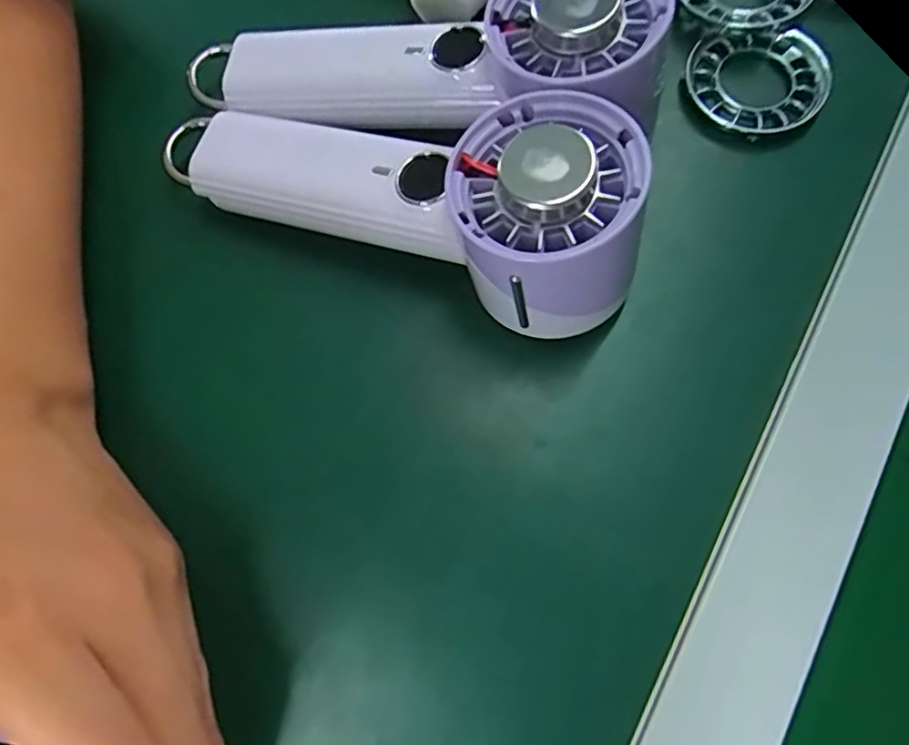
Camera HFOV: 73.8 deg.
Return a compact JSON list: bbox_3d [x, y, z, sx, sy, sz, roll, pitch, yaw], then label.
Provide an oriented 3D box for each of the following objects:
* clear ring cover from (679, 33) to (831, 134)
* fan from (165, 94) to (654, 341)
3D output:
[{"bbox_3d":[0.134,-0.133,0.270,0.059,0.014,0.057,7,73,4],"label":"clear ring cover"},{"bbox_3d":[-0.027,-0.068,0.238,0.199,0.062,0.068,16,73,22],"label":"fan"}]

